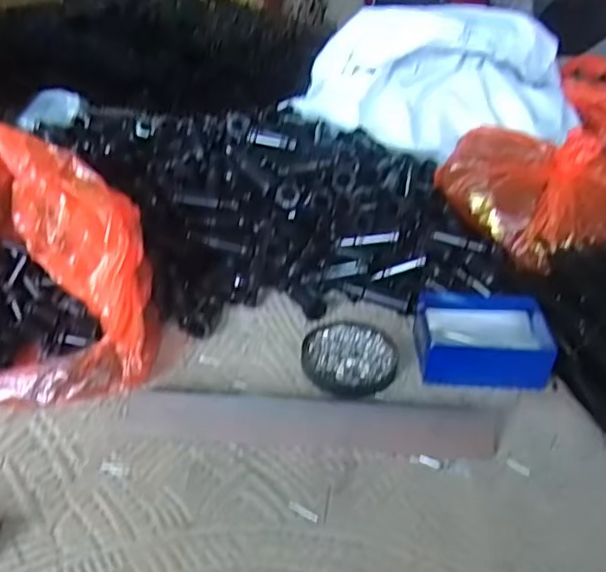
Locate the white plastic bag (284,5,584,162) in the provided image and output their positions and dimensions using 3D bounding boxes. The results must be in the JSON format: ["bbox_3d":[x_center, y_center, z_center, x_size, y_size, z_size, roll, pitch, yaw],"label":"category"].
[{"bbox_3d":[0.192,-0.279,0.851,0.405,0.138,0.161,-3,37,-8],"label":"white plastic bag"}]

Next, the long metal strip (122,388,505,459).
[{"bbox_3d":[0.009,0.106,0.507,0.291,0.007,0.047,3,36,0],"label":"long metal strip"}]

